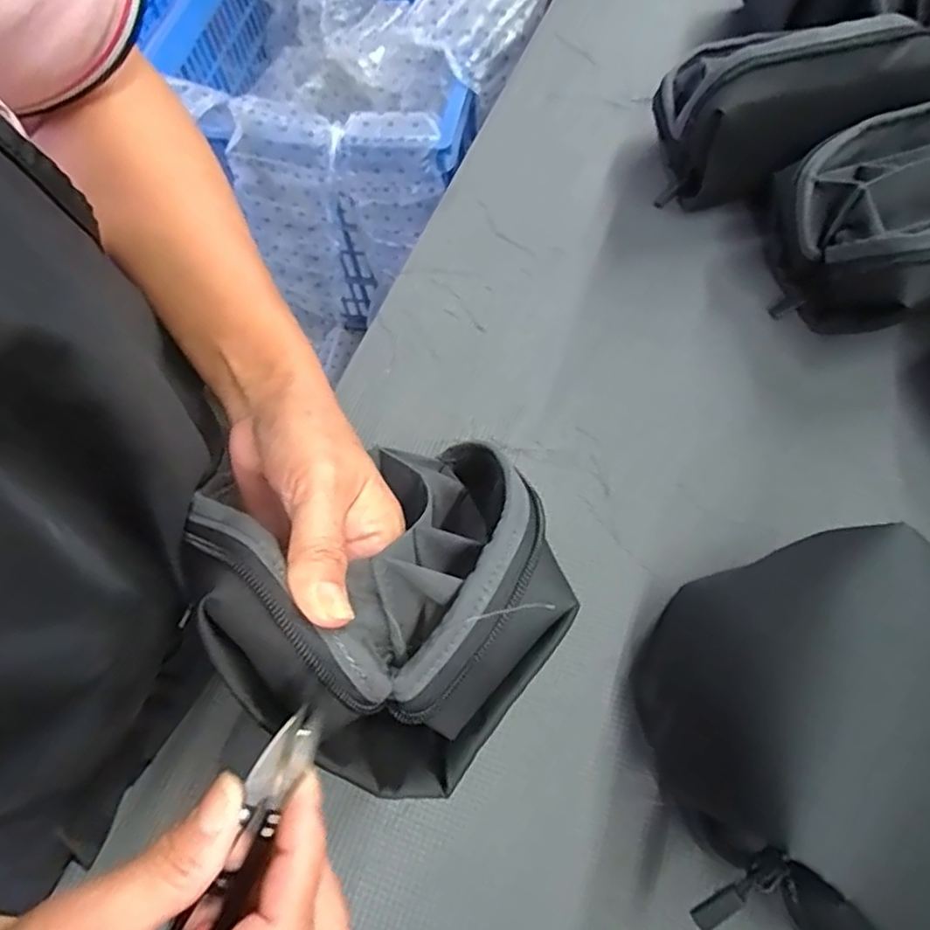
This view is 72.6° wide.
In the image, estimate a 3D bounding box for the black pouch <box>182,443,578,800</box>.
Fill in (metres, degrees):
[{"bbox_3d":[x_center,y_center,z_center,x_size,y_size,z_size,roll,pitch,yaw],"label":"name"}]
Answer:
[{"bbox_3d":[-0.034,0.047,0.241,0.127,0.067,0.110,36,70,19],"label":"black pouch"}]

